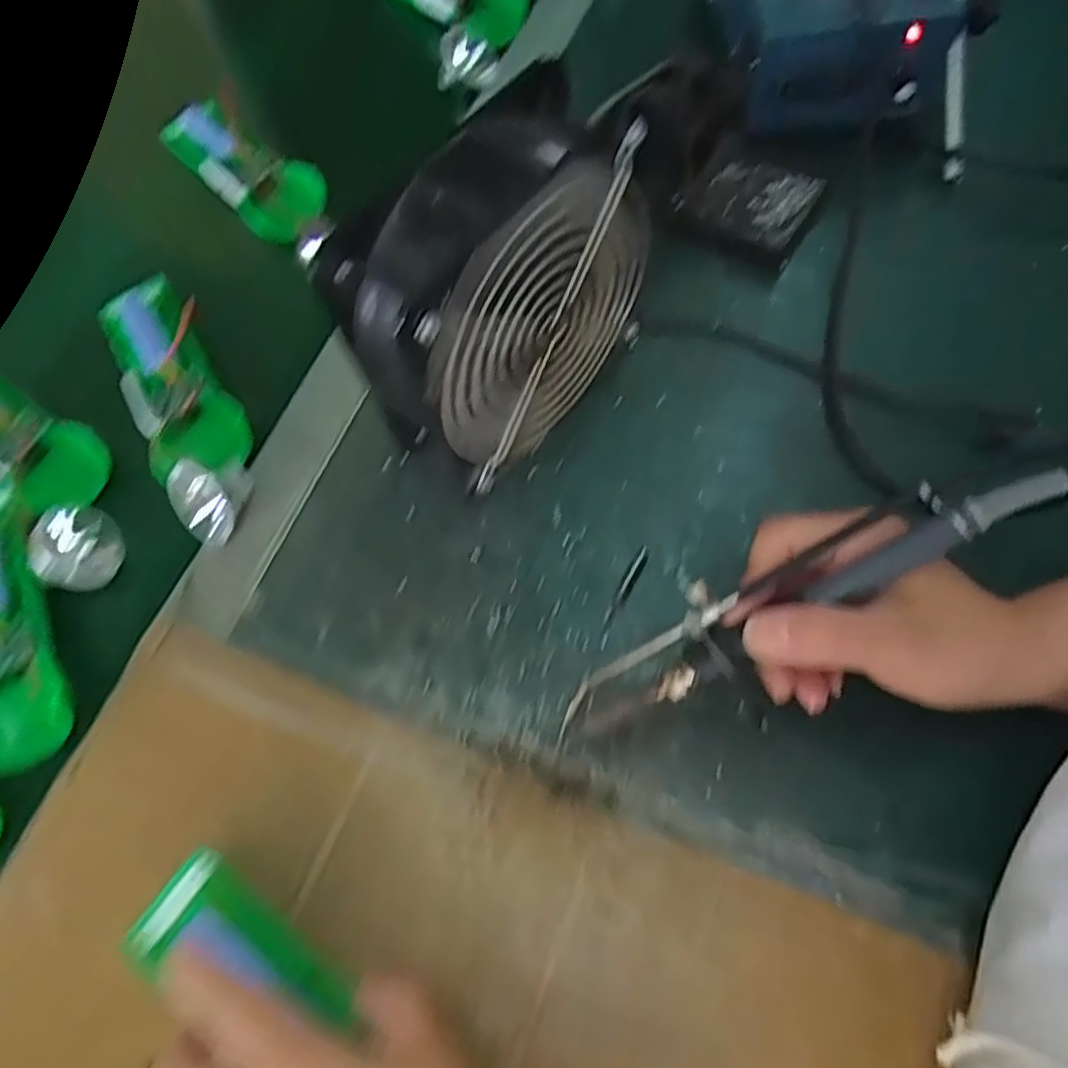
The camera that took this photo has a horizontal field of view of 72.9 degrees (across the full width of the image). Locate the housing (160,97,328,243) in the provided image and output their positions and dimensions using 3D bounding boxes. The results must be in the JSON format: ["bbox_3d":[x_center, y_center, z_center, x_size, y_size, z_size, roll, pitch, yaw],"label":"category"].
[{"bbox_3d":[-0.184,-0.230,0.453,0.126,0.029,0.044,40,76,22],"label":"housing"}]

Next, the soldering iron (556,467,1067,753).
[{"bbox_3d":[0.095,0.027,0.278,0.201,0.018,0.034,-31,66,18],"label":"soldering iron"}]

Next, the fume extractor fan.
[{"bbox_3d":[-0.013,-0.097,0.327,0.138,0.155,0.059,-41,67,-11],"label":"fume extractor fan"}]

